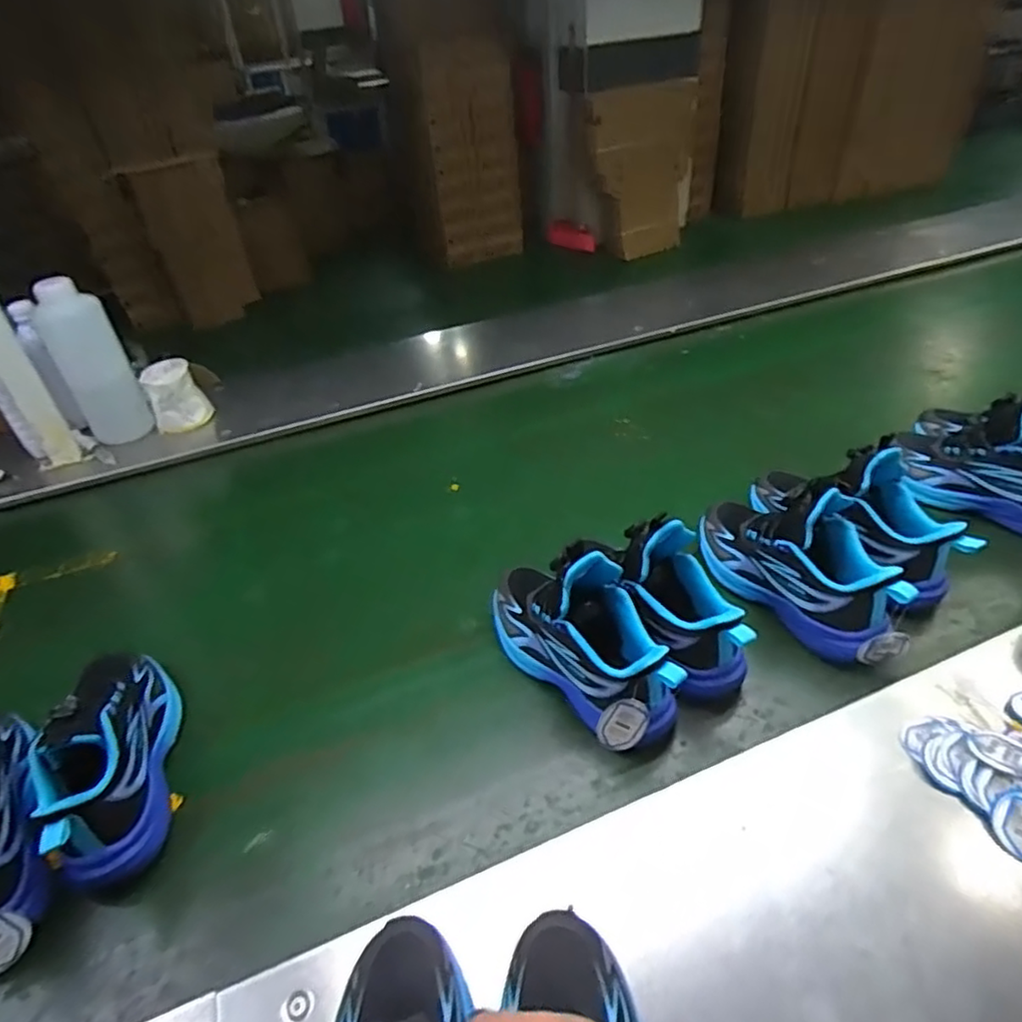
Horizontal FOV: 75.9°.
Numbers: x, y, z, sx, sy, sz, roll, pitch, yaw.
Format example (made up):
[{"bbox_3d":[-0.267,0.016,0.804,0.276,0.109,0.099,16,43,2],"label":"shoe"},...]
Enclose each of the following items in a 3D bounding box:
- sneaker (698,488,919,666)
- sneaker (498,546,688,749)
[{"bbox_3d":[0.299,0.041,0.685,0.101,0.122,0.234,-35,47,-19],"label":"sneaker"},{"bbox_3d":[0.069,0.112,0.633,0.114,0.148,0.233,-33,46,-17],"label":"sneaker"}]

